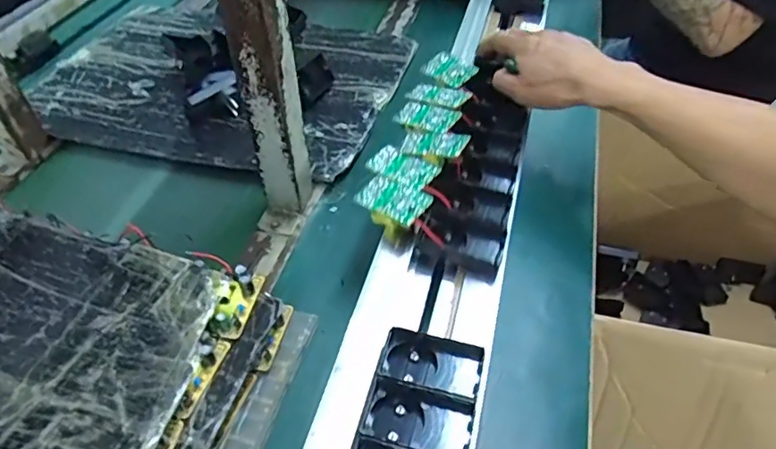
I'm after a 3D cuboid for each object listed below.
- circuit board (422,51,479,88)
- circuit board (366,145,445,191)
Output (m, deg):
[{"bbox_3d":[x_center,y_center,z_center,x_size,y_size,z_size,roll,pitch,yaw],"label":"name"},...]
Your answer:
[{"bbox_3d":[0.069,-0.174,0.619,0.039,0.008,0.072,-45,47,-11],"label":"circuit board"},{"bbox_3d":[0.014,-0.053,0.511,0.063,0.004,0.037,27,56,27],"label":"circuit board"}]

